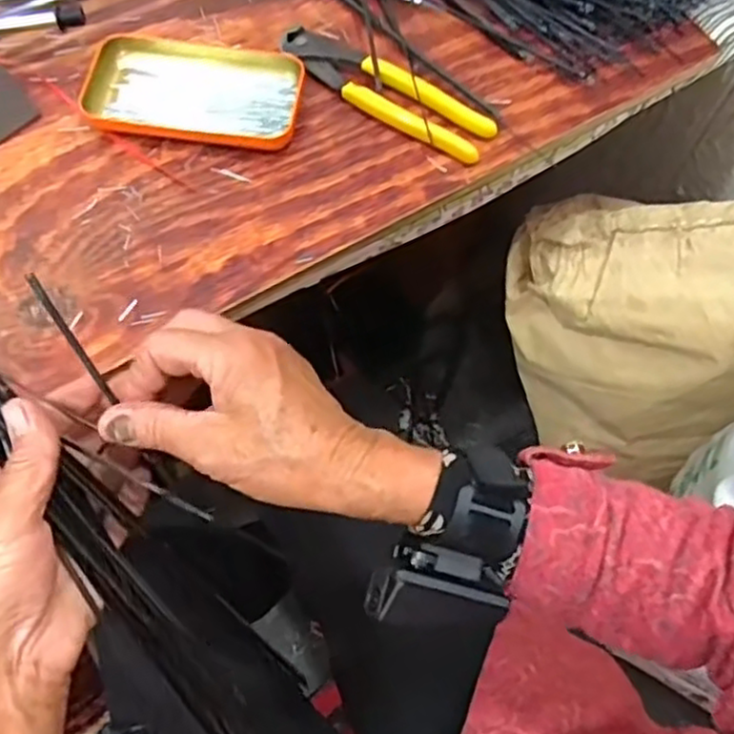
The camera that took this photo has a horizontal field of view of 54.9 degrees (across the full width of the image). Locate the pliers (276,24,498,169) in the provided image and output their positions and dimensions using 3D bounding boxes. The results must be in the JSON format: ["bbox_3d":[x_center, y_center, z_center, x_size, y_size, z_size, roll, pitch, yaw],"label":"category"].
[{"bbox_3d":[0.012,-0.197,0.501,0.166,0.016,0.041,33,69,11],"label":"pliers"}]

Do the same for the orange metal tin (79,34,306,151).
[{"bbox_3d":[-0.117,-0.195,0.493,0.141,0.024,0.082,7,67,0],"label":"orange metal tin"}]

